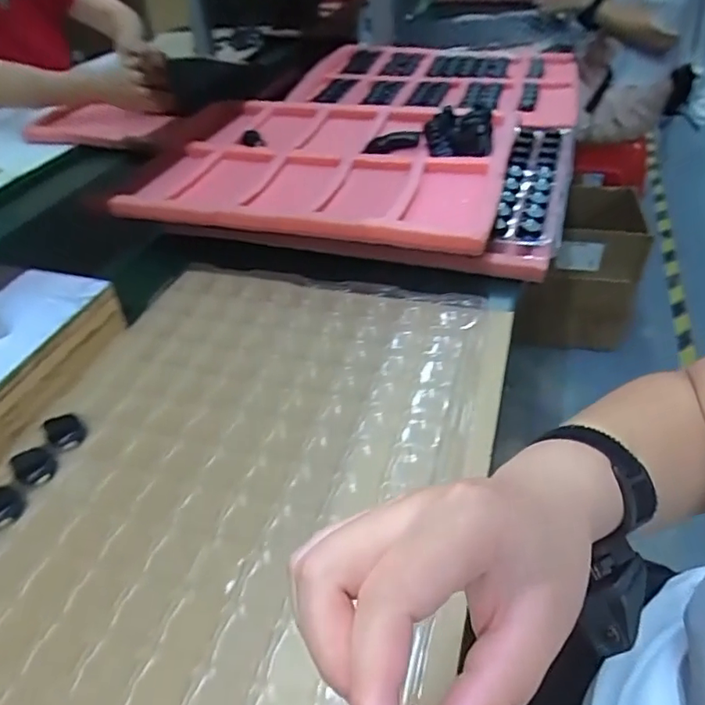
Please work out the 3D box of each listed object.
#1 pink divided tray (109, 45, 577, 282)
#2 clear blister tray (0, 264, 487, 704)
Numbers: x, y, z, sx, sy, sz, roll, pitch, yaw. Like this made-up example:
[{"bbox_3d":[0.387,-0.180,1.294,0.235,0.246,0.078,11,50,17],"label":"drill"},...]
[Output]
[{"bbox_3d":[0.066,-0.364,0.864,0.518,0.073,0.731,10,43,15],"label":"pink divided tray"},{"bbox_3d":[-0.099,0.093,0.435,0.367,0.035,0.500,9,43,14],"label":"clear blister tray"}]

